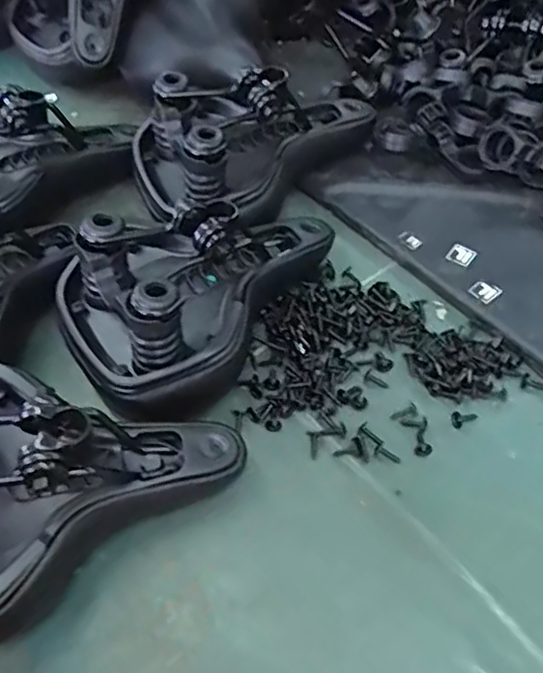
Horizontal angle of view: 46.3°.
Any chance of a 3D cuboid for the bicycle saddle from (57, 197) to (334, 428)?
[{"bbox_3d":[-0.060,-0.053,0.538,0.247,0.109,0.167,-40,60,-22],"label":"bicycle saddle"}]

